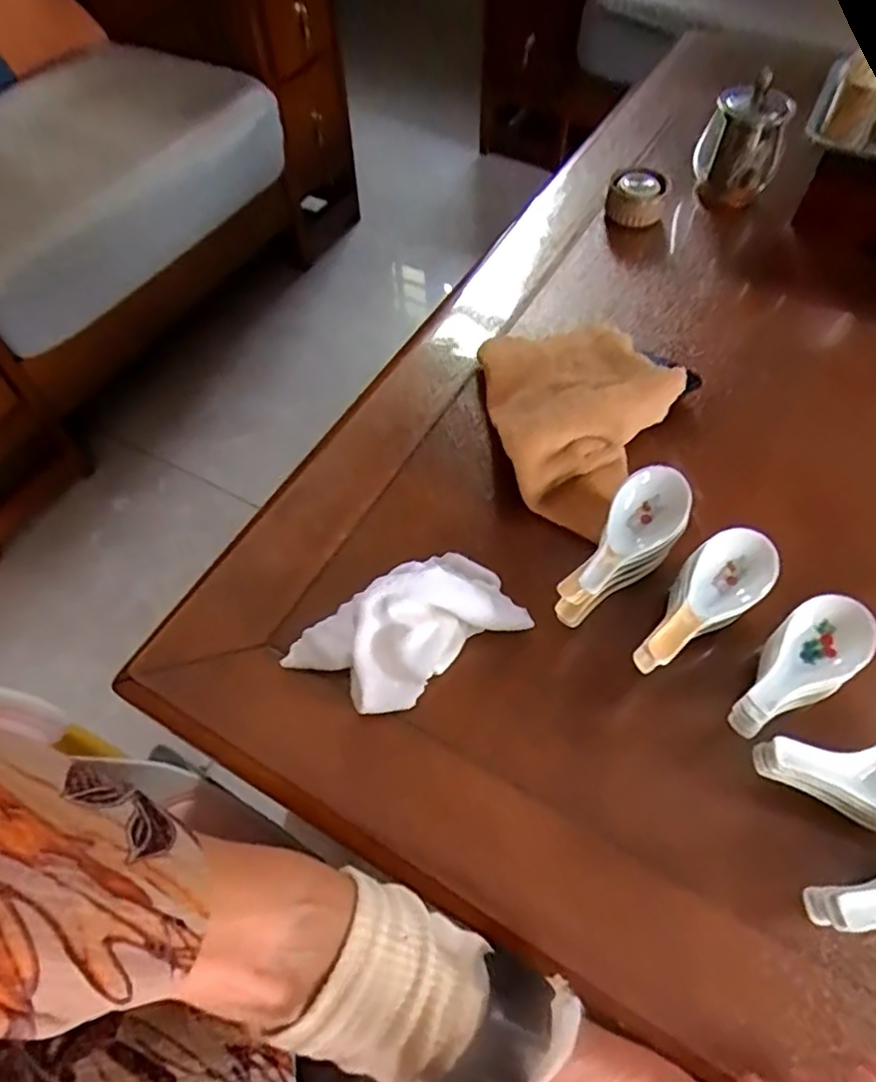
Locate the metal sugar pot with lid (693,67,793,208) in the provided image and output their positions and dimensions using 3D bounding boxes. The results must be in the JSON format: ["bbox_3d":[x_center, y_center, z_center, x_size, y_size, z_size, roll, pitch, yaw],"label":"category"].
[{"bbox_3d":[0.327,-0.424,0.697,0.089,0.112,0.070,21,60,14],"label":"metal sugar pot with lid"}]

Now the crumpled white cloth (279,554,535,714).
[{"bbox_3d":[-0.022,0.052,0.418,0.150,0.067,0.087,-32,63,-18],"label":"crumpled white cloth"}]

